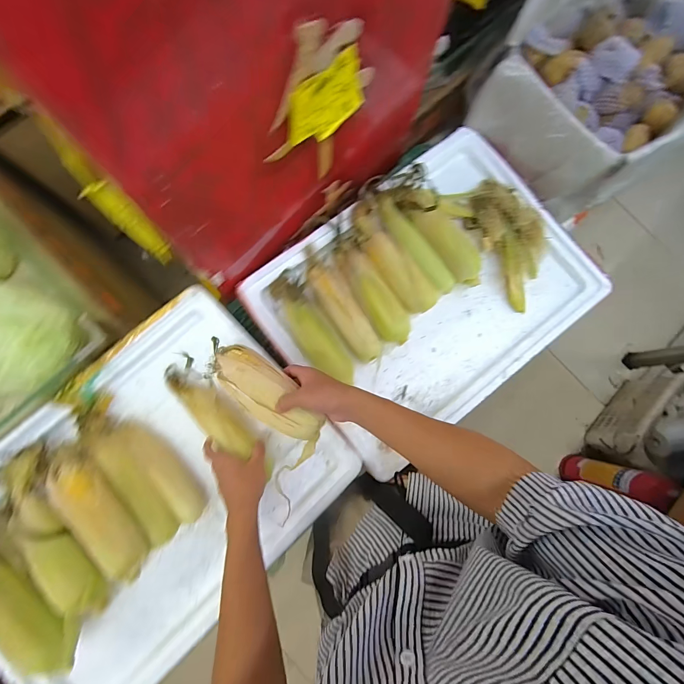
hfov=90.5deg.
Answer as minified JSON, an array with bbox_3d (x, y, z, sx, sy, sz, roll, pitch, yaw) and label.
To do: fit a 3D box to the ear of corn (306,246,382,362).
[{"bbox_3d":[-0.011,-0.064,0.629,0.056,0.040,0.231,-36,86,-8],"label":"ear of corn"}]

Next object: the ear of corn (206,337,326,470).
[{"bbox_3d":[-0.115,0.074,0.502,0.217,0.050,0.077,41,81,9],"label":"ear of corn"}]

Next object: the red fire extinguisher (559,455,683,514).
[{"bbox_3d":[0.914,0.464,1.162,0.095,0.389,0.089,8,82,-3],"label":"red fire extinguisher"}]

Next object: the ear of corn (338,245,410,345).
[{"bbox_3d":[0.056,-0.089,0.643,0.063,0.052,0.206,-32,86,-8],"label":"ear of corn"}]

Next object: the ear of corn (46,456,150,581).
[{"bbox_3d":[-0.357,0.254,0.496,0.060,0.053,0.200,-40,87,-8],"label":"ear of corn"}]

